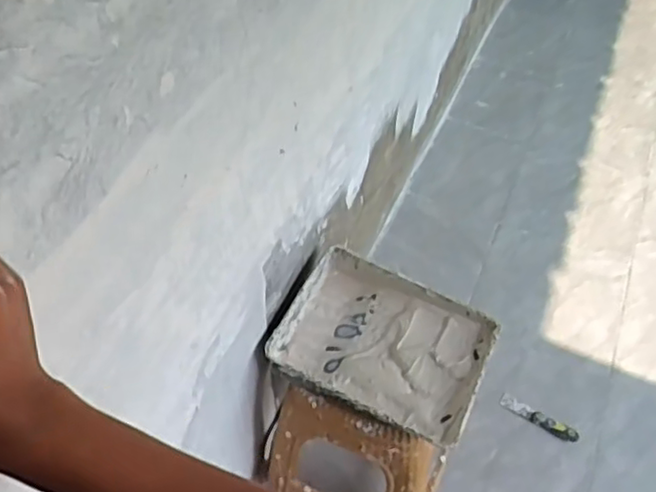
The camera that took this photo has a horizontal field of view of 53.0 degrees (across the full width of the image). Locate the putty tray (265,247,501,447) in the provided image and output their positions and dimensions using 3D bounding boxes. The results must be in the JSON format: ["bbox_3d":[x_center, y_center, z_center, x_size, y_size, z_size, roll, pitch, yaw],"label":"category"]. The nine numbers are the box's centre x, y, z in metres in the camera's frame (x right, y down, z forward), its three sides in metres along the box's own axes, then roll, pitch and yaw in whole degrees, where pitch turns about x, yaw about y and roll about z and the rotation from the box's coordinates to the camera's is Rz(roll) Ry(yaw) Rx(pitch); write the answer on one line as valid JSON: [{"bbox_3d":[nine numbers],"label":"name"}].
[{"bbox_3d":[0.104,0.181,1.201,0.358,0.062,0.284,24,55,14],"label":"putty tray"}]

